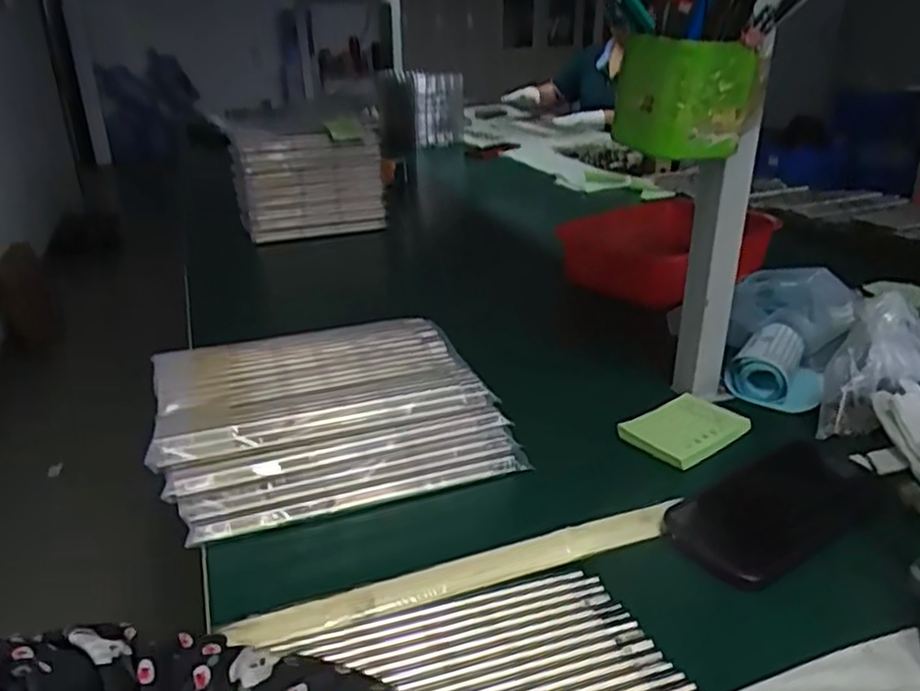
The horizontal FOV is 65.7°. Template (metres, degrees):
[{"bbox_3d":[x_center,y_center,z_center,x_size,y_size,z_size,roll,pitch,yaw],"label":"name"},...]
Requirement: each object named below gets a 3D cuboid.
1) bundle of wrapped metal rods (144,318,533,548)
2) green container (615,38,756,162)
[{"bbox_3d":[-0.110,0.049,0.590,0.260,0.069,0.194,-9,26,-18],"label":"bundle of wrapped metal rods"},{"bbox_3d":[0.166,-0.183,0.531,0.074,0.082,0.077,-16,29,-29],"label":"green container"}]

